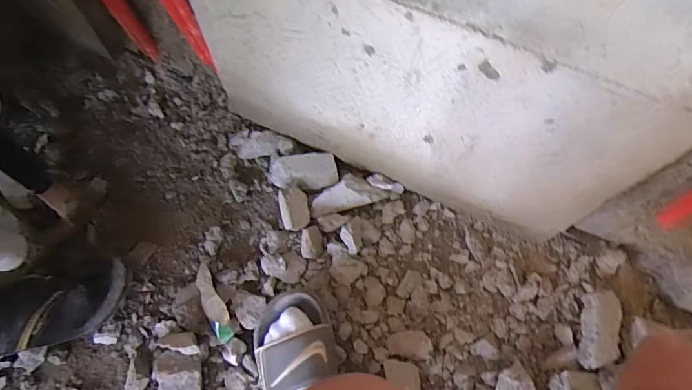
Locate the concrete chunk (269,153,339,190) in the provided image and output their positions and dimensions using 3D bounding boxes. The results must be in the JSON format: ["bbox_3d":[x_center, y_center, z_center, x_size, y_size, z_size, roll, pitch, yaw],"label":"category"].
[{"bbox_3d":[-0.070,-0.038,0.705,0.107,0.029,0.058,-6,68,-4],"label":"concrete chunk"}]

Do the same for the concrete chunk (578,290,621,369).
[{"bbox_3d":[0.360,0.191,0.612,0.053,0.042,0.107,11,68,3],"label":"concrete chunk"}]

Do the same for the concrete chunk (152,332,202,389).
[{"bbox_3d":[-0.229,0.248,0.586,0.063,0.032,0.114,-7,68,-4],"label":"concrete chunk"}]

